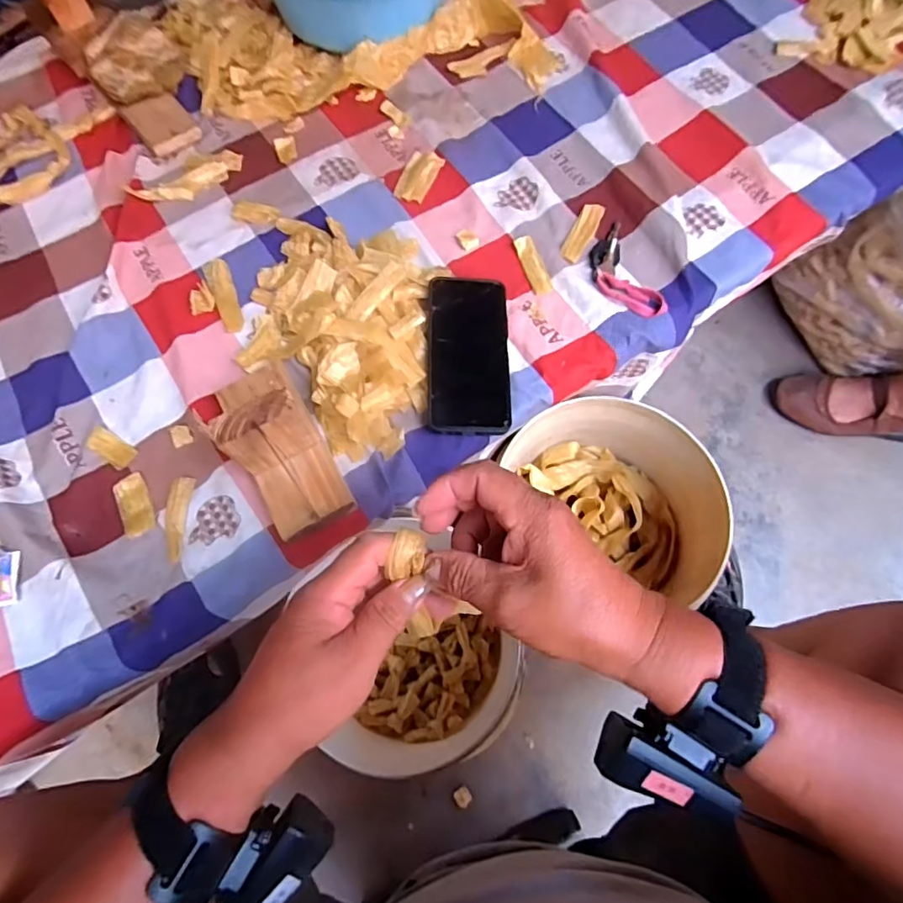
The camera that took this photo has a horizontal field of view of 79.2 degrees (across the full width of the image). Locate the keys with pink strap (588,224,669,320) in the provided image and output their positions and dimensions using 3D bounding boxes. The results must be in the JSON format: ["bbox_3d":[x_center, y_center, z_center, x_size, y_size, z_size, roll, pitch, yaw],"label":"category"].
[{"bbox_3d":[0.172,-0.184,0.556,0.052,0.014,0.116,-19,71,-4],"label":"keys with pink strap"}]

